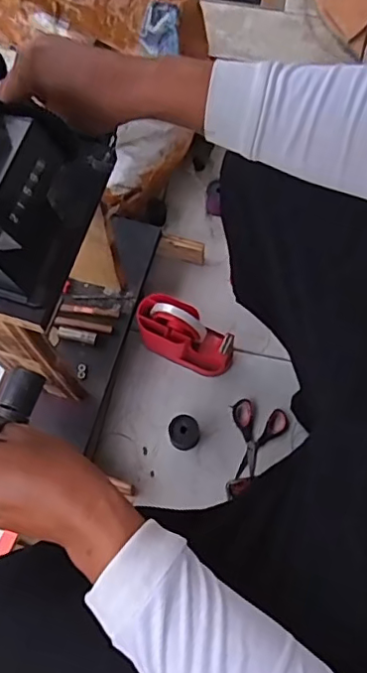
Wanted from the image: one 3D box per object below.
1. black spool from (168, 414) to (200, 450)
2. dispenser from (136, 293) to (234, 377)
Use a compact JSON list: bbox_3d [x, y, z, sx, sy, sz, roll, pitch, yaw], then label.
[{"bbox_3d":[0.001,0.142,0.823,0.044,0.047,0.046,0,70,0],"label":"black spool"},{"bbox_3d":[0.004,-0.004,0.848,0.151,0.100,0.071,26,72,10],"label":"dispenser"}]

